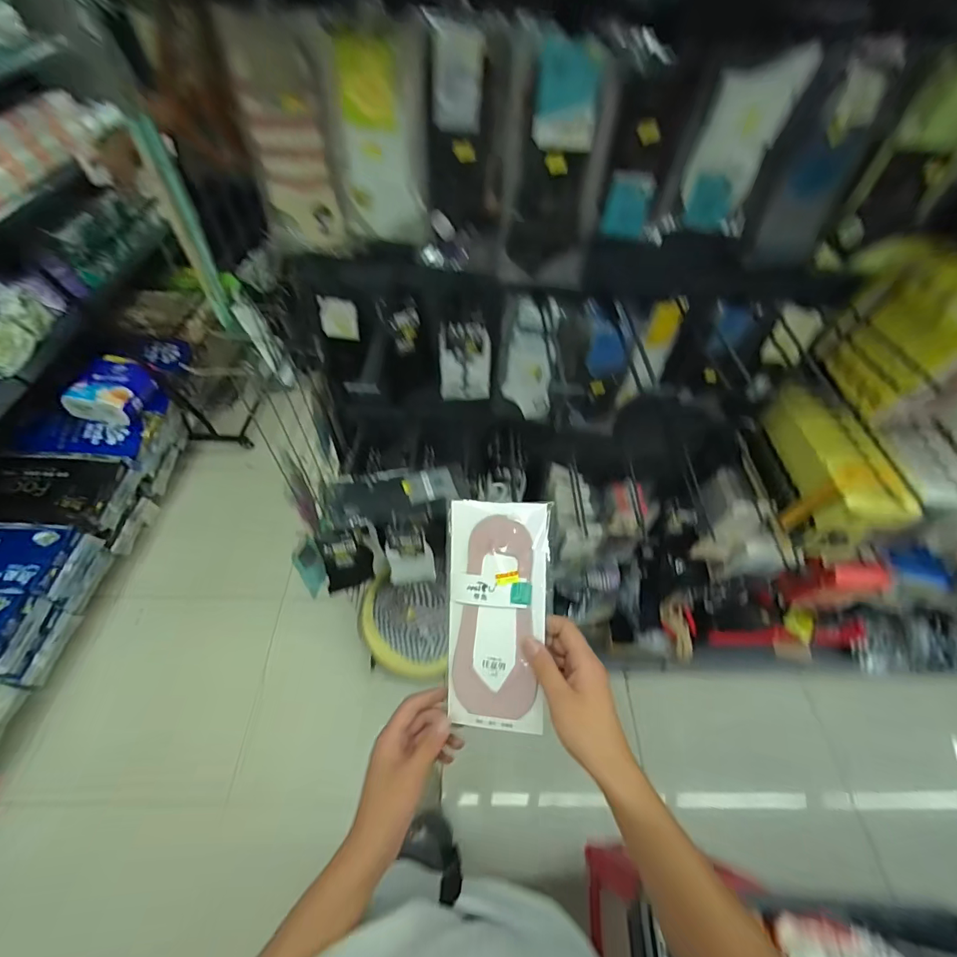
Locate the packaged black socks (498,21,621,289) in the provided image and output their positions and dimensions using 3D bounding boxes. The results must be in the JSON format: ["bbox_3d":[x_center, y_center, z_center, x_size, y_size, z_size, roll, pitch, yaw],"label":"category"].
[{"bbox_3d":[0.095,-0.373,0.541,0.117,0.246,0.053,13,53,7],"label":"packaged black socks"}]

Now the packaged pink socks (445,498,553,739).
[{"bbox_3d":[0.020,0.133,0.420,0.093,0.010,0.218,1,92,11],"label":"packaged pink socks"}]

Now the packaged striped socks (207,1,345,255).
[{"bbox_3d":[-0.224,-0.407,0.545,0.127,0.242,0.027,15,54,8],"label":"packaged striped socks"}]

